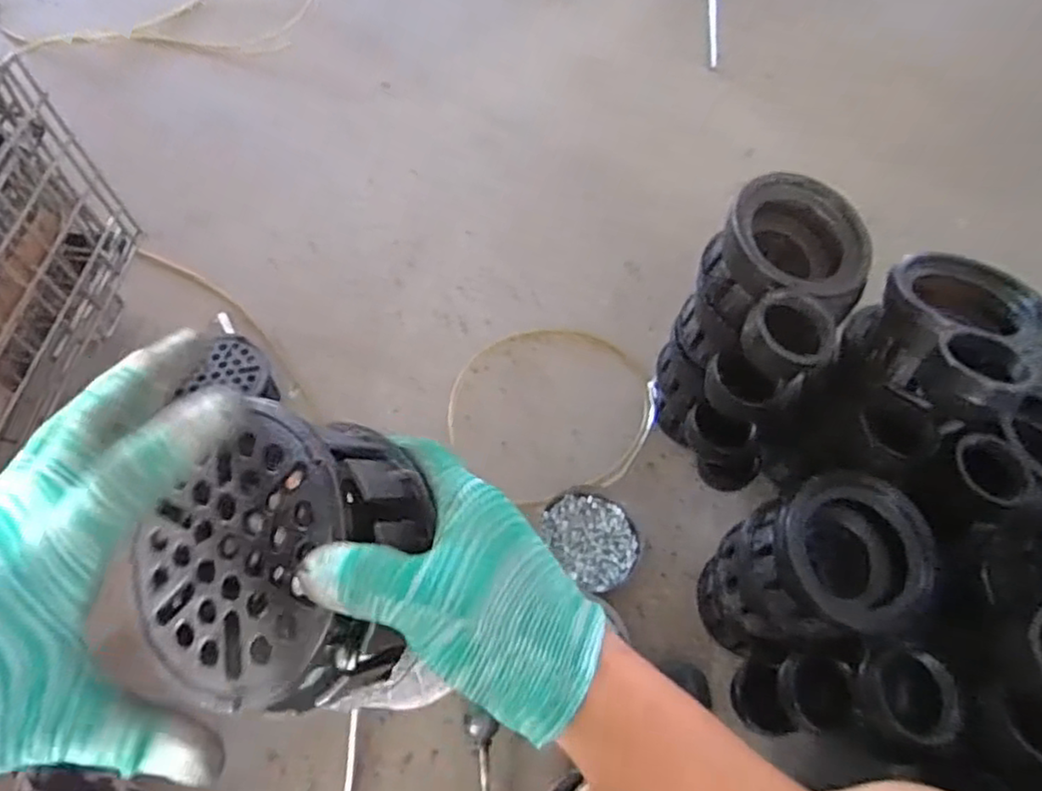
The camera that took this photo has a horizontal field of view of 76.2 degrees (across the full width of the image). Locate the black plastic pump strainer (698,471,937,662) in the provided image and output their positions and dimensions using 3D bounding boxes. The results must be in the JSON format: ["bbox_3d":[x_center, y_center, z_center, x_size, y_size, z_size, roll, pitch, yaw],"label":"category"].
[{"bbox_3d":[0.301,0.196,0.712,0.141,0.276,0.145,2,63,-3],"label":"black plastic pump strainer"}]

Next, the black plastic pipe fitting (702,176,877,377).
[{"bbox_3d":[0.254,-0.112,0.675,0.142,0.112,0.220,30,65,11],"label":"black plastic pipe fitting"}]

